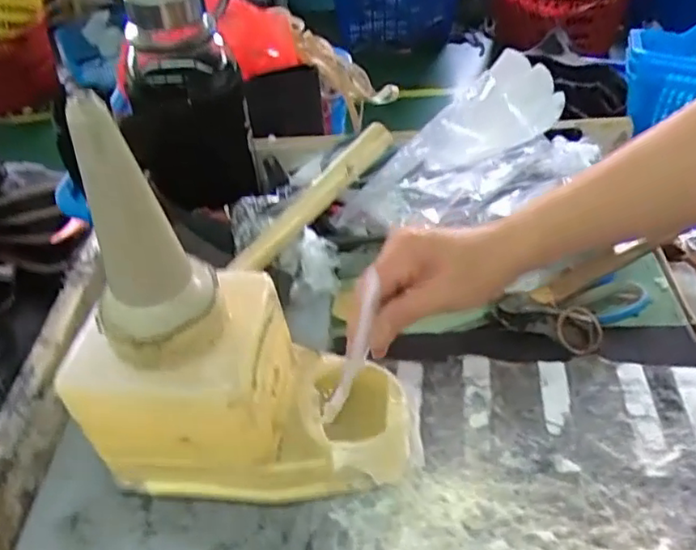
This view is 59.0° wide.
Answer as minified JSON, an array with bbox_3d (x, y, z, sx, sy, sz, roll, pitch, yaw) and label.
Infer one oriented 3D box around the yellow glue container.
[{"bbox_3d":[-0.066,0.028,0.361,0.203,0.254,0.101,-6,44,-1],"label":"yellow glue container"}]

